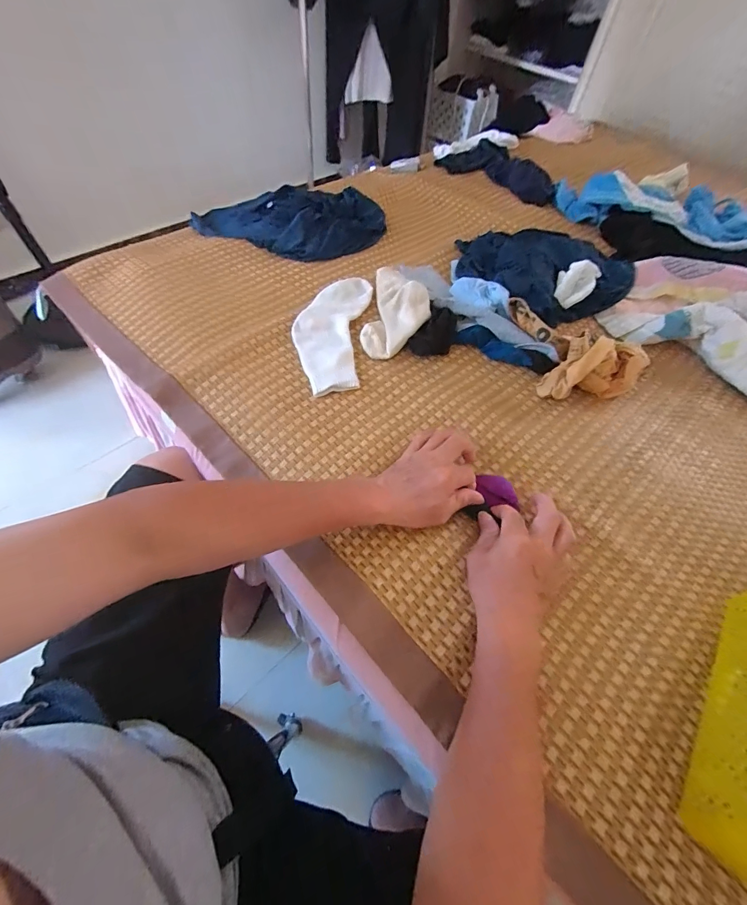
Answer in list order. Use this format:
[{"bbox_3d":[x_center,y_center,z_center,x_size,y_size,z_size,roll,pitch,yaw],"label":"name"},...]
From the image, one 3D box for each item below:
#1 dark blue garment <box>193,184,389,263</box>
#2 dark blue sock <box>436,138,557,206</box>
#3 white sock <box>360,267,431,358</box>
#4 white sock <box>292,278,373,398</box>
[{"bbox_3d":[-0.187,-0.478,0.769,0.419,0.054,0.191,2,58,-1],"label":"dark blue garment"},{"bbox_3d":[0.334,-0.751,0.990,0.145,0.032,0.322,-35,66,-21],"label":"dark blue sock"},{"bbox_3d":[0.043,-0.250,0.646,0.103,0.057,0.209,9,59,3],"label":"white sock"},{"bbox_3d":[-0.073,-0.203,0.626,0.114,0.018,0.260,5,58,1],"label":"white sock"}]

